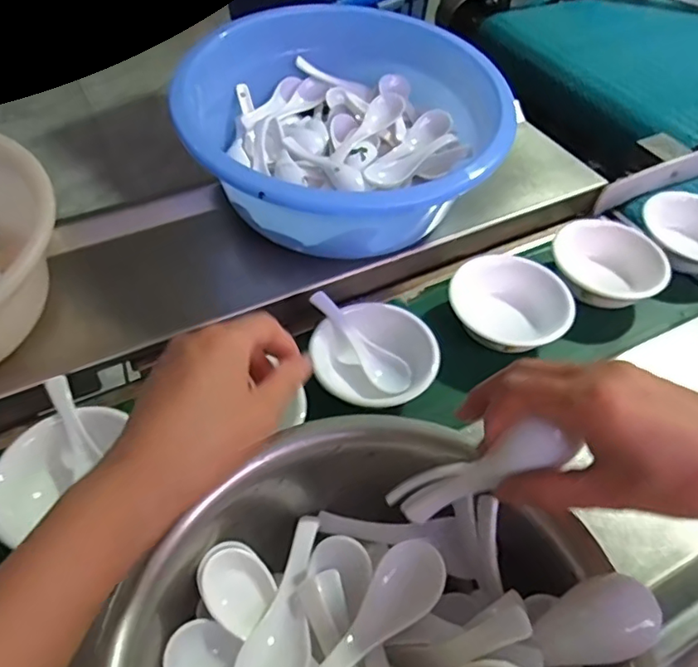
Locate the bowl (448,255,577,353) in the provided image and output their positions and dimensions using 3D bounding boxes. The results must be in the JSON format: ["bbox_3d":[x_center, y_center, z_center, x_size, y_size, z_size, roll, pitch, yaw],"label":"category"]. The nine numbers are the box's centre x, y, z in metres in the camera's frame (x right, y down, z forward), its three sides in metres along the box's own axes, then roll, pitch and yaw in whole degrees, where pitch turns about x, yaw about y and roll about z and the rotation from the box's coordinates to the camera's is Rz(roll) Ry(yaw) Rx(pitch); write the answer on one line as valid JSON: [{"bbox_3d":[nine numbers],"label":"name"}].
[{"bbox_3d":[0.157,-0.027,0.549,0.115,0.041,0.097,21,49,16],"label":"bowl"}]

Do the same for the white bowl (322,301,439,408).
[{"bbox_3d":[0.027,0.022,0.510,0.101,0.045,0.089,3,47,0],"label":"white bowl"}]

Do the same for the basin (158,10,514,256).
[{"bbox_3d":[-0.020,-0.211,0.590,0.279,0.125,0.311,34,54,26],"label":"basin"}]

